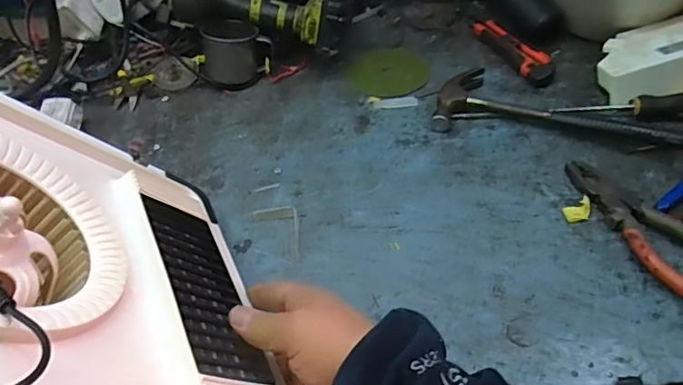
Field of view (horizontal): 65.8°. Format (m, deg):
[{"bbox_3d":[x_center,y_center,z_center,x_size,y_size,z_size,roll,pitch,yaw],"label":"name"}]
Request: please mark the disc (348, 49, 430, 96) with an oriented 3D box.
[{"bbox_3d":[0.062,-0.155,0.681,0.099,0.004,0.101,-2,47,2],"label":"disc"}]

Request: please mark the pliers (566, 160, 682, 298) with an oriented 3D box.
[{"bbox_3d":[0.273,0.037,0.470,0.061,0.017,0.195,-26,51,-19],"label":"pliers"}]

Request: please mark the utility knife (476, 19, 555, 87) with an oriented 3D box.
[{"bbox_3d":[0.220,-0.181,0.671,0.038,0.021,0.140,-15,48,-10],"label":"utility knife"}]

